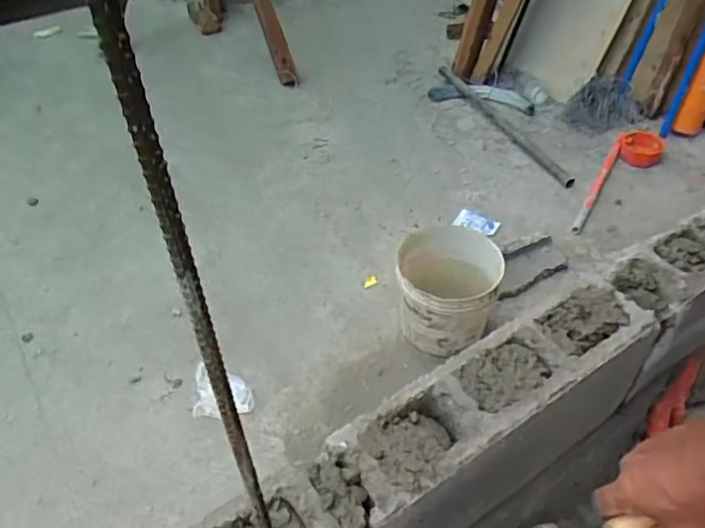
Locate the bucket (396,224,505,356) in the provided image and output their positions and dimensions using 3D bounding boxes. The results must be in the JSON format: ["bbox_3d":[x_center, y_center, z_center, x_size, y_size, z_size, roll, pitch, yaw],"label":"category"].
[{"bbox_3d":[0.182,0.051,1.144,0.185,0.186,0.206,8,46,7],"label":"bucket"}]

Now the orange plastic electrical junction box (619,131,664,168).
[{"bbox_3d":[0.729,-0.291,1.495,0.107,0.043,0.092,21,49,19],"label":"orange plastic electrical junction box"}]

